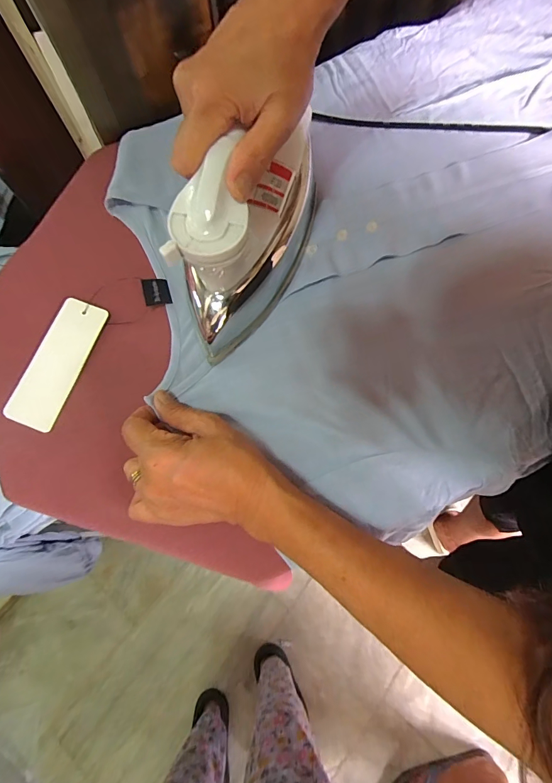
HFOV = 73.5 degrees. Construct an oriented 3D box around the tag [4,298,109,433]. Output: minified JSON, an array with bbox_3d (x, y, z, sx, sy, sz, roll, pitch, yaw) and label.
[{"bbox_3d":[-0.196,-0.026,0.332,0.044,0.004,0.119,21,79,1],"label":"tag"}]

